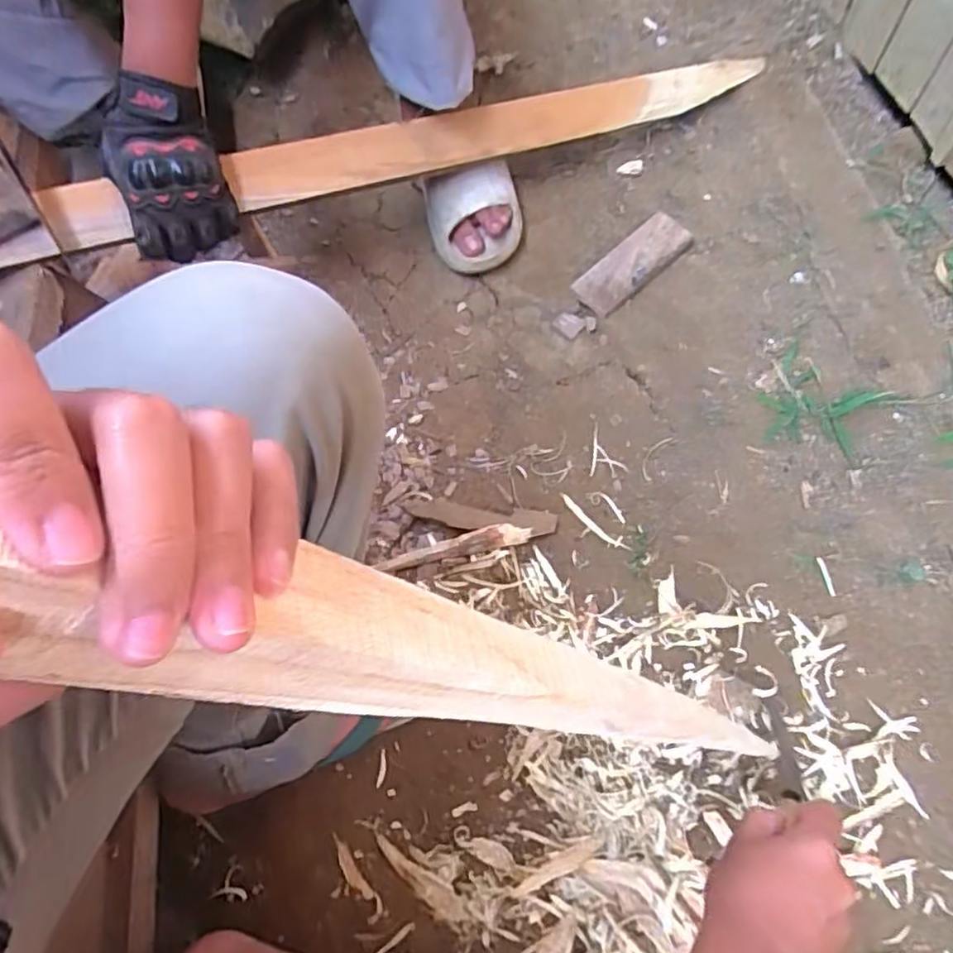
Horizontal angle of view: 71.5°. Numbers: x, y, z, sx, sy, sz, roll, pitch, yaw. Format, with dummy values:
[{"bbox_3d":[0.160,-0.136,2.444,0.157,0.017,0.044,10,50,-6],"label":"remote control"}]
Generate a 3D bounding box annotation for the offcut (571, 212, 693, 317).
[{"bbox_3d":[0.201,-0.273,0.850,0.168,0.018,0.063,-41,69,-13],"label":"offcut"}]

